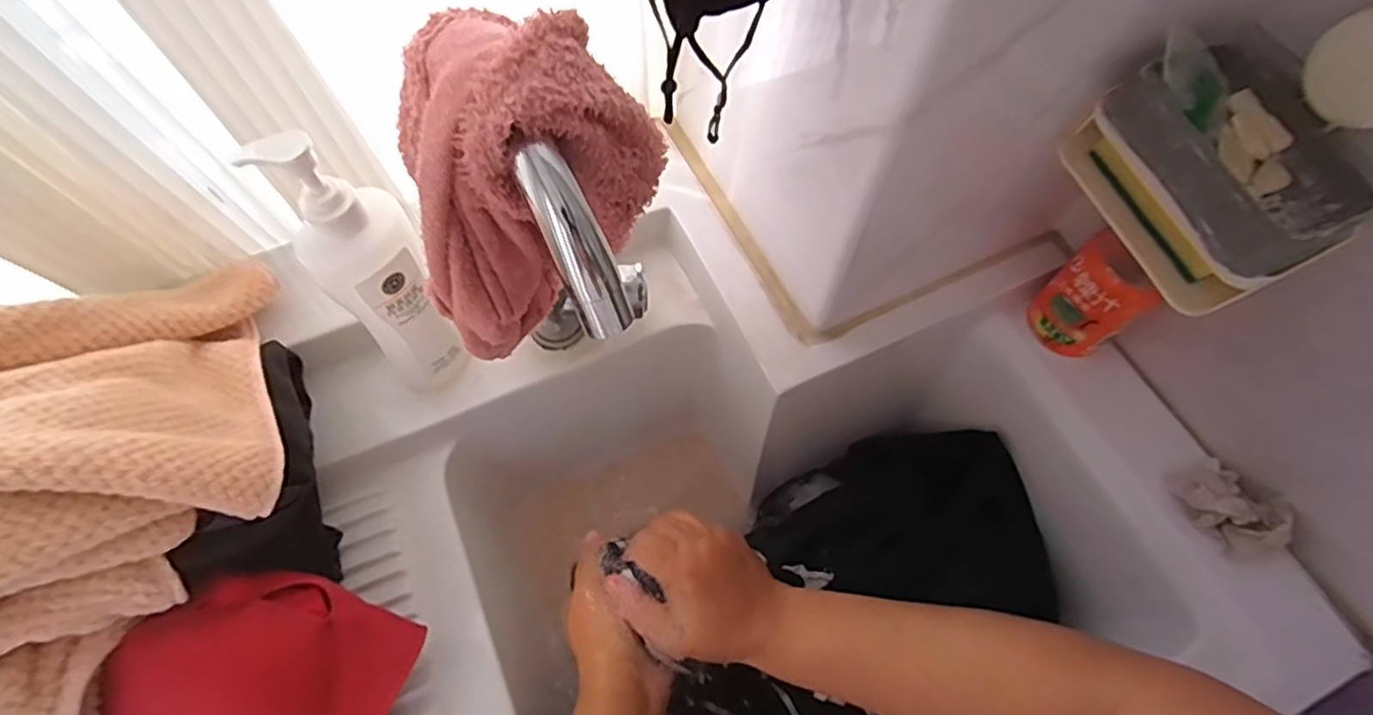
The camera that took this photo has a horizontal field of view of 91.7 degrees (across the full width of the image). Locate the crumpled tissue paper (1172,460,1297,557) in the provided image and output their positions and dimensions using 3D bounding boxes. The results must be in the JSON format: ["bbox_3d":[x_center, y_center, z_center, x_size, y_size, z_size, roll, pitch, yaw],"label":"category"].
[{"bbox_3d":[0.389,0.106,0.472,0.051,0.038,0.071,-38,71,-17],"label":"crumpled tissue paper"}]

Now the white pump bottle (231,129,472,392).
[{"bbox_3d":[-0.198,-0.050,0.433,0.060,0.215,0.054,-37,71,-17],"label":"white pump bottle"}]

